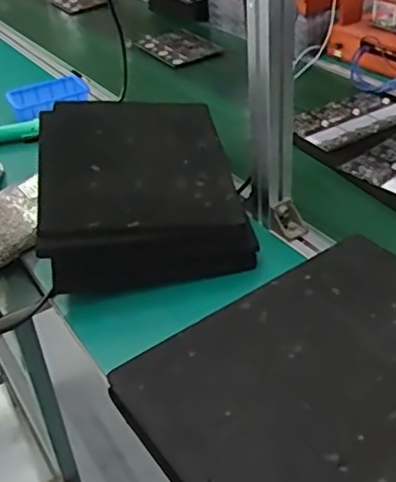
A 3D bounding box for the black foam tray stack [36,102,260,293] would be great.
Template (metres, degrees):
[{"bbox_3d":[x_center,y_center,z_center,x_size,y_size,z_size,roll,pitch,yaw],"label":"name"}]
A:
[{"bbox_3d":[-0.090,-0.089,0.858,0.253,0.101,0.356,-10,36,-7],"label":"black foam tray stack"}]

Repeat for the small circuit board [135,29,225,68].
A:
[{"bbox_3d":[-0.049,-0.492,1.511,0.151,0.017,0.225,-21,39,-21],"label":"small circuit board"}]

